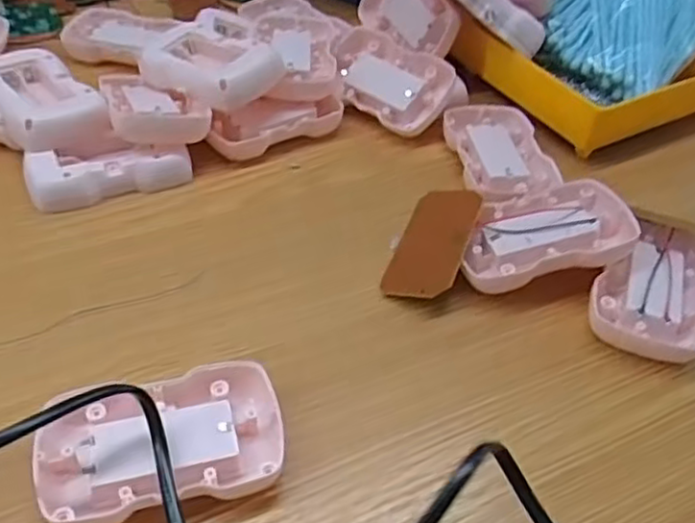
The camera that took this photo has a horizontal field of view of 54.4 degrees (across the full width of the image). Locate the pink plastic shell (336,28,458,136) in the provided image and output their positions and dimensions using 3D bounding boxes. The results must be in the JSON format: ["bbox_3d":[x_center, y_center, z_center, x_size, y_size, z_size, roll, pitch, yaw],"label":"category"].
[{"bbox_3d":[0.027,-0.118,0.450,0.088,0.020,0.054,35,84,23],"label":"pink plastic shell"}]

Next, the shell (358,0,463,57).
[{"bbox_3d":[0.046,-0.178,0.477,0.018,0.051,0.093,-1,40,-43],"label":"shell"}]

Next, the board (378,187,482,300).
[{"bbox_3d":[0.044,-0.010,0.348,0.036,0.004,0.071,7,53,28],"label":"board"}]

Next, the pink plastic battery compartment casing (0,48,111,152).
[{"bbox_3d":[-0.178,-0.094,0.391,0.049,0.019,0.085,-30,55,-31],"label":"pink plastic battery compartment casing"}]

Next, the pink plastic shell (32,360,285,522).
[{"bbox_3d":[-0.070,0.069,0.257,0.088,0.021,0.053,-8,46,-15],"label":"pink plastic shell"}]

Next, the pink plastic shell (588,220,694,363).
[{"bbox_3d":[0.154,0.013,0.343,0.053,0.020,0.087,21,46,15],"label":"pink plastic shell"}]

